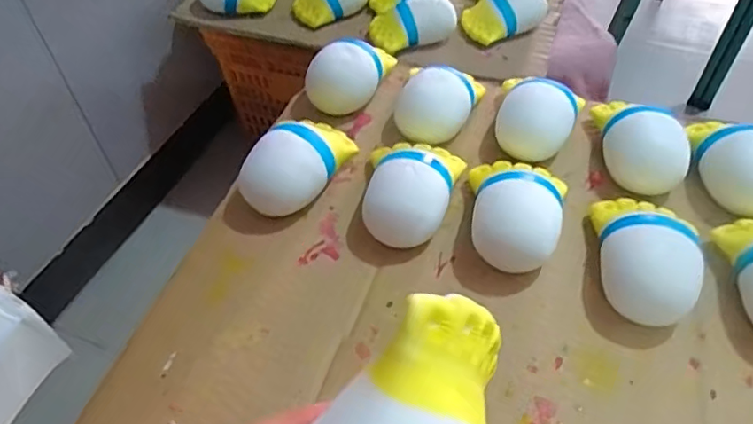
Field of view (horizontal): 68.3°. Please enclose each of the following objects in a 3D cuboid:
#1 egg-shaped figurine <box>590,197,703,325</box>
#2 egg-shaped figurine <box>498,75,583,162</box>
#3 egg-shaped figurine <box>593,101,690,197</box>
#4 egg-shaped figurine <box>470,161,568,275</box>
[{"bbox_3d":[0.218,0.030,0.438,0.078,0.053,0.115,4,47,4],"label":"egg-shaped figurine"},{"bbox_3d":[0.160,-0.101,0.557,0.079,0.054,0.109,20,50,18],"label":"egg-shaped figurine"},{"bbox_3d":[0.250,-0.073,0.527,0.072,0.055,0.113,1,47,1],"label":"egg-shaped figurine"},{"bbox_3d":[0.118,-0.004,0.473,0.085,0.052,0.112,13,48,12],"label":"egg-shaped figurine"}]

